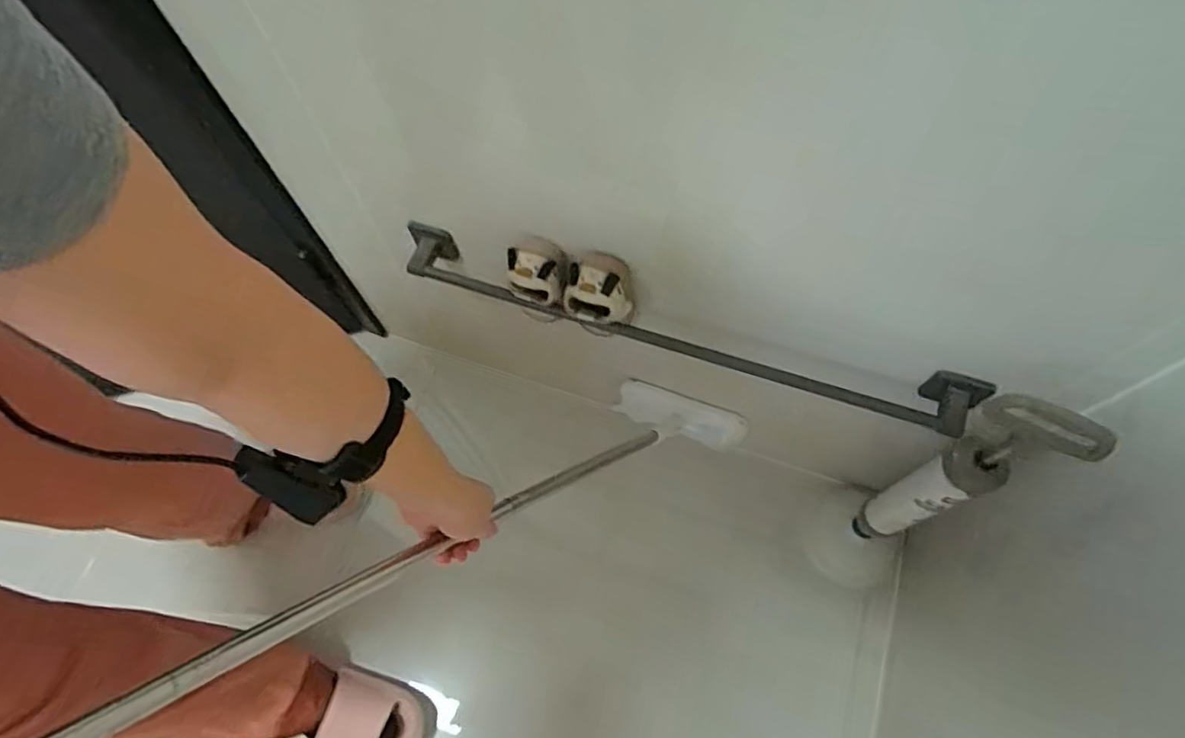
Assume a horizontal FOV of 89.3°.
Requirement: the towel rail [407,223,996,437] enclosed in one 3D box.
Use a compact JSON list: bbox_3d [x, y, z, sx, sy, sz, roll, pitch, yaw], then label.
[{"bbox_3d":[0.096,-0.050,0.696,0.670,0.047,0.058,16,67,10],"label":"towel rail"}]

